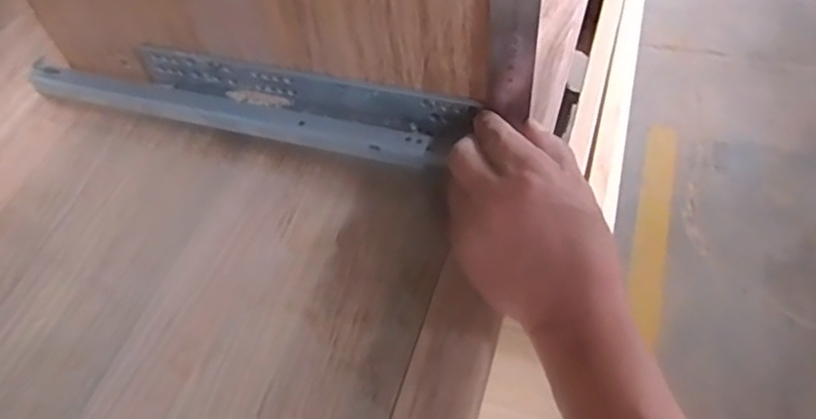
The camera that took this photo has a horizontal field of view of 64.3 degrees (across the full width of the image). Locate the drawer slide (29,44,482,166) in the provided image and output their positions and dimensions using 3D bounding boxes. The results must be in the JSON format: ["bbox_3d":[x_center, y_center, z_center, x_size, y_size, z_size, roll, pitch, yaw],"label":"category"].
[{"bbox_3d":[-0.122,-0.080,0.476,0.328,0.035,0.052,10,54,14],"label":"drawer slide"}]

